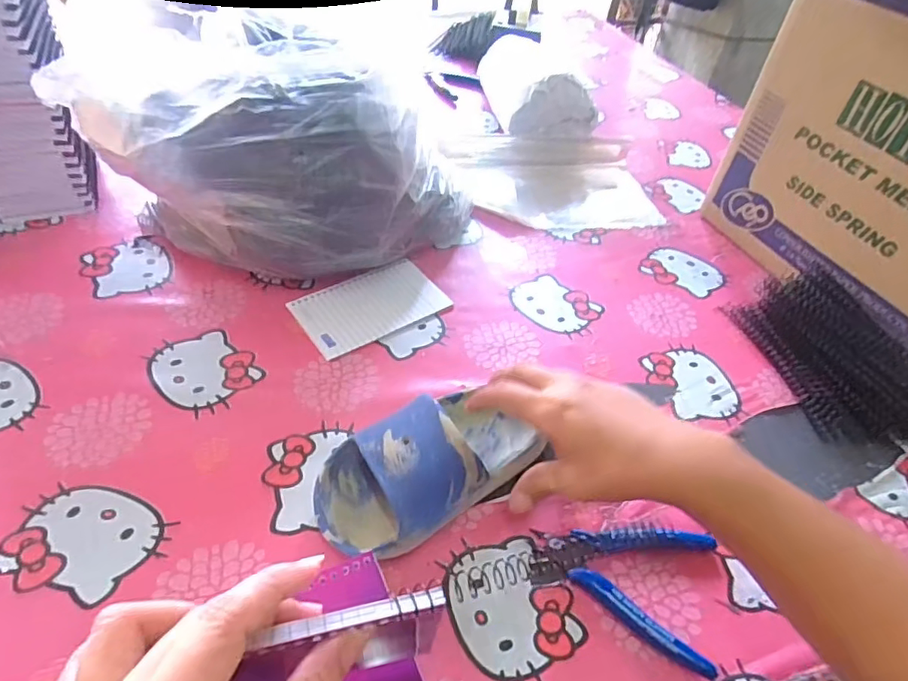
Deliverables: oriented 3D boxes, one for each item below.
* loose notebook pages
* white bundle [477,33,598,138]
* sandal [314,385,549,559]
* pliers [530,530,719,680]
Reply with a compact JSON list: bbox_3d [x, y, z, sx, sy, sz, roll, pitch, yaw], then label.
[{"bbox_3d":[-0.076,-0.033,0.518,0.129,0.007,0.078,-25,53,-28],"label":"loose notebook pages"},{"bbox_3d":[0.109,-0.328,0.769,0.114,0.102,0.182,-5,46,-13],"label":"white bundle"},{"bbox_3d":[-0.011,0.074,0.380,0.166,0.054,0.083,-25,53,-28],"label":"sandal"},{"bbox_3d":[0.108,0.145,0.358,0.107,0.015,0.086,19,46,11],"label":"pliers"}]

